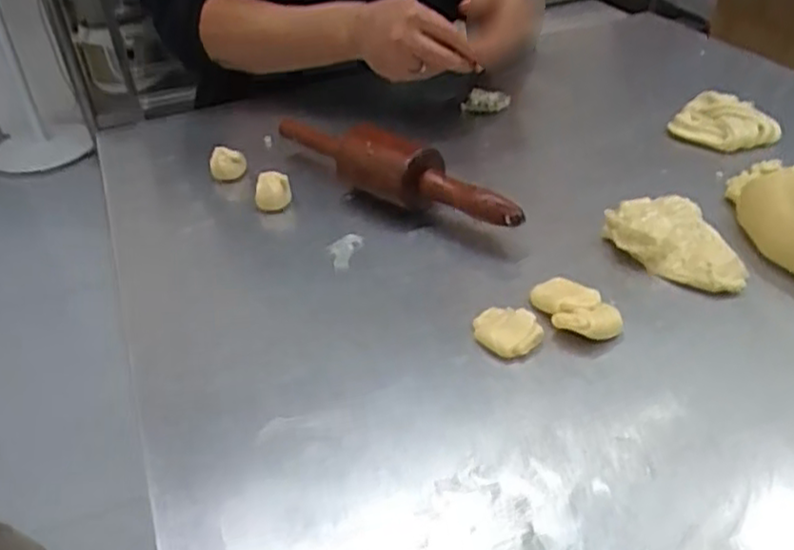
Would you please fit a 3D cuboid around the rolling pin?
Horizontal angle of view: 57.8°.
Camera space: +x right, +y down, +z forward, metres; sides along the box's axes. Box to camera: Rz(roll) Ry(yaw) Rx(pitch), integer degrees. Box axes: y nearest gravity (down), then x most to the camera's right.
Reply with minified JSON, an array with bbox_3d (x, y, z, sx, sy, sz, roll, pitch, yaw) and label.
[{"bbox_3d":[-0.014,-0.103,0.670,0.059,0.060,0.302,-30,44,-31],"label":"rolling pin"}]

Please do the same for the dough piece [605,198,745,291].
[{"bbox_3d":[0.219,-0.026,0.569,0.078,0.028,0.094,-8,37,-5],"label":"dough piece"}]

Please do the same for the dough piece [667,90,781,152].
[{"bbox_3d":[0.342,-0.162,0.750,0.101,0.023,0.096,12,39,20],"label":"dough piece"}]

